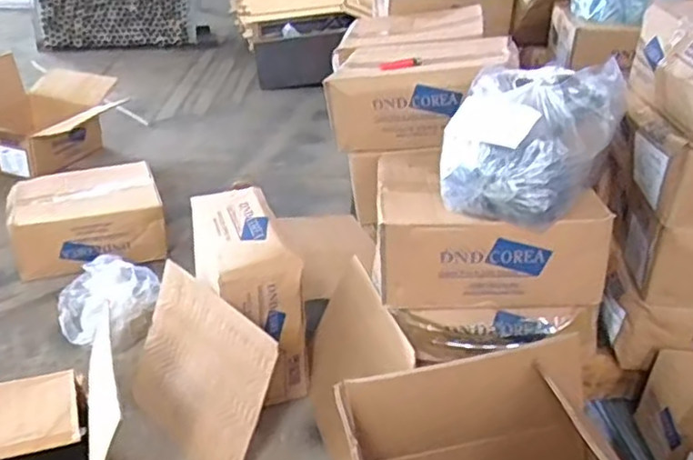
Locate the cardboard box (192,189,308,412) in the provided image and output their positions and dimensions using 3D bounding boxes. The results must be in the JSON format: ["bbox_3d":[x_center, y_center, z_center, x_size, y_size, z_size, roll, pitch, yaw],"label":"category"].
[{"bbox_3d":[-0.190,0.102,1.197,0.154,0.255,0.320,-9,30,-22],"label":"cardboard box"}]

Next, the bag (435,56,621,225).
[{"bbox_3d":[0.257,-0.132,0.939,0.215,0.162,0.230,13,30,18],"label":"bag"}]

